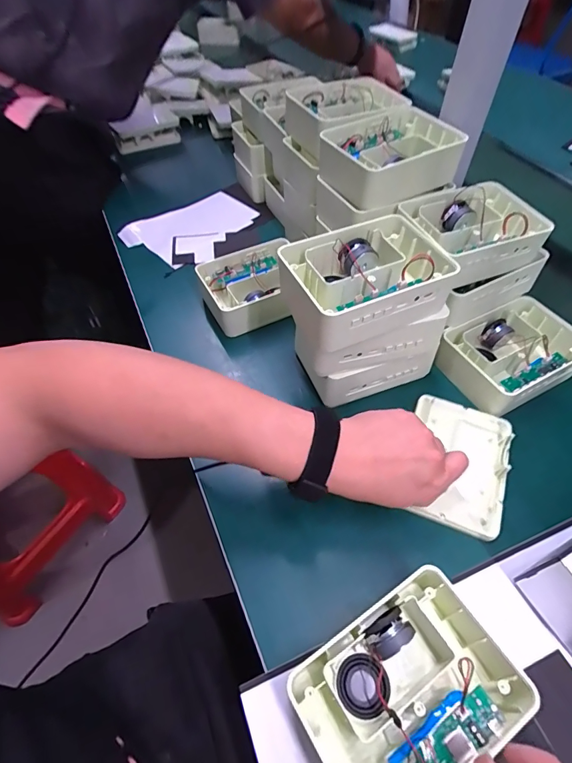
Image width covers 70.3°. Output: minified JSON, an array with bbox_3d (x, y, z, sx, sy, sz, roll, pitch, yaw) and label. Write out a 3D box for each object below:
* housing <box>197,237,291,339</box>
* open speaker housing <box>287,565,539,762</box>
[{"bbox_3d":[-0.047,-0.130,0.563,0.127,0.049,0.113,-18,54,-15],"label":"housing"},{"bbox_3d":[0.089,0.222,0.292,0.150,0.050,0.108,-27,57,-20],"label":"open speaker housing"}]

